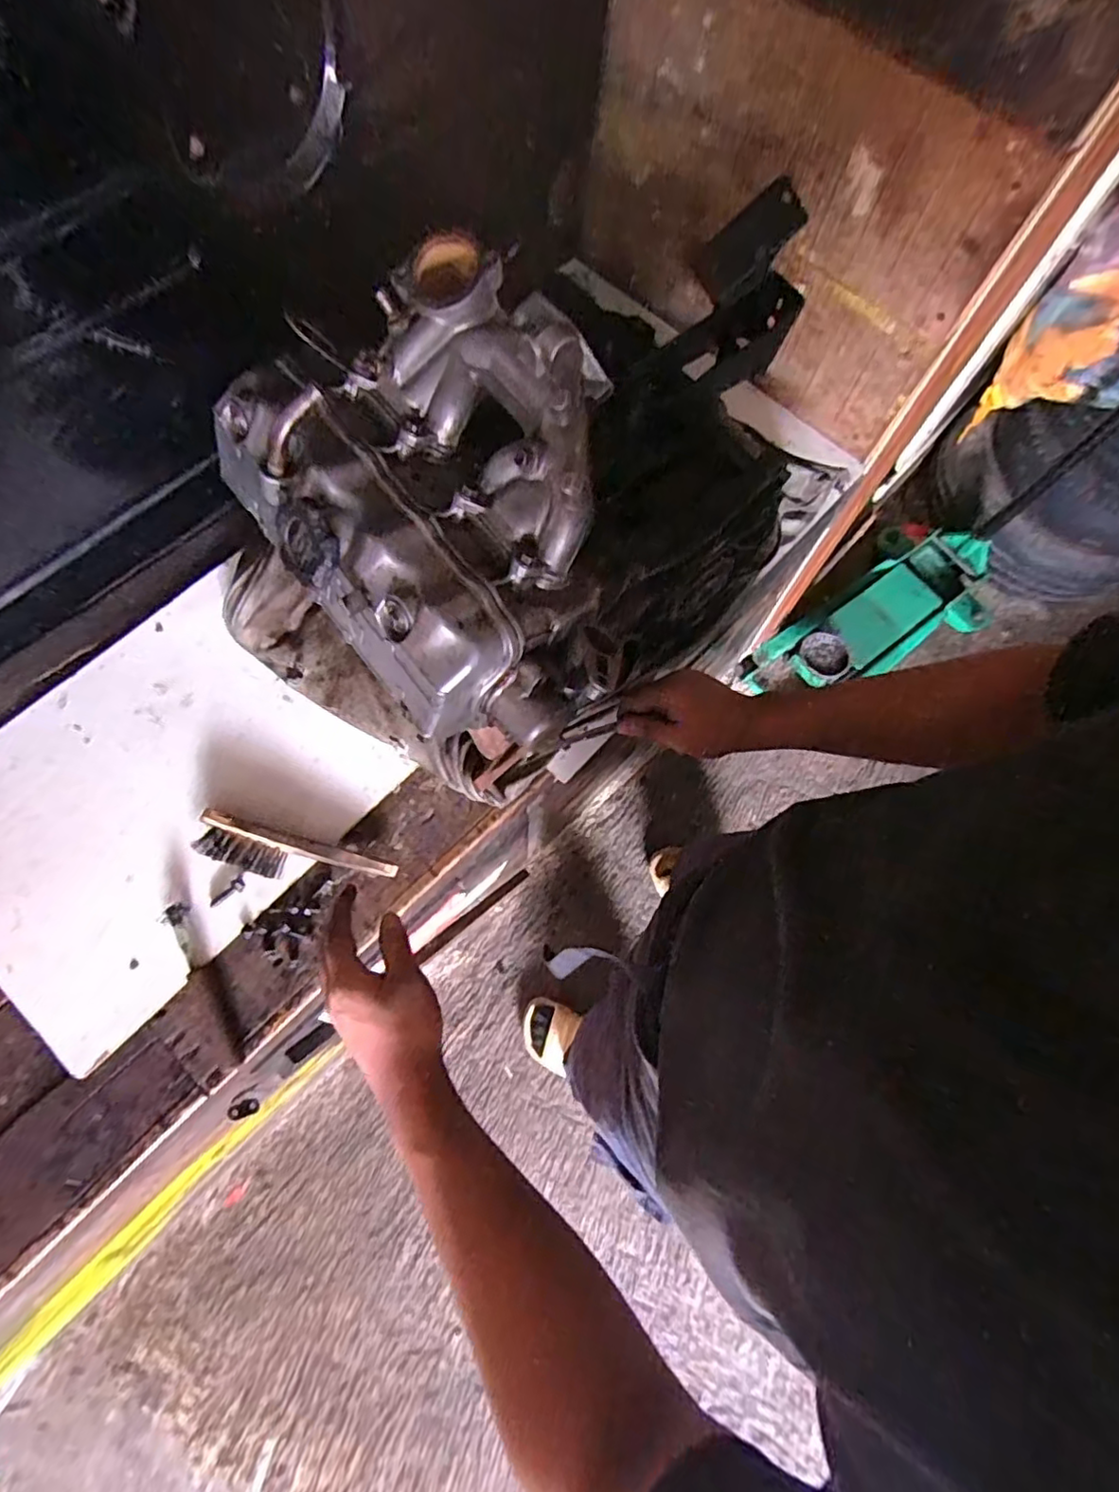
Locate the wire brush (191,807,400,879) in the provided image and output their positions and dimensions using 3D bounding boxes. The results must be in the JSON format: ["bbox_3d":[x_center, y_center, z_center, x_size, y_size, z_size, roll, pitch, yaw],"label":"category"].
[{"bbox_3d":[-0.281,0.117,0.665,0.208,0.023,0.049,15,70,3],"label":"wire brush"}]

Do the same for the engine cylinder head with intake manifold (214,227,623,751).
[{"bbox_3d":[-0.080,-0.185,0.481,0.241,0.148,0.347,-37,76,-15],"label":"engine cylinder head with intake manifold"}]

